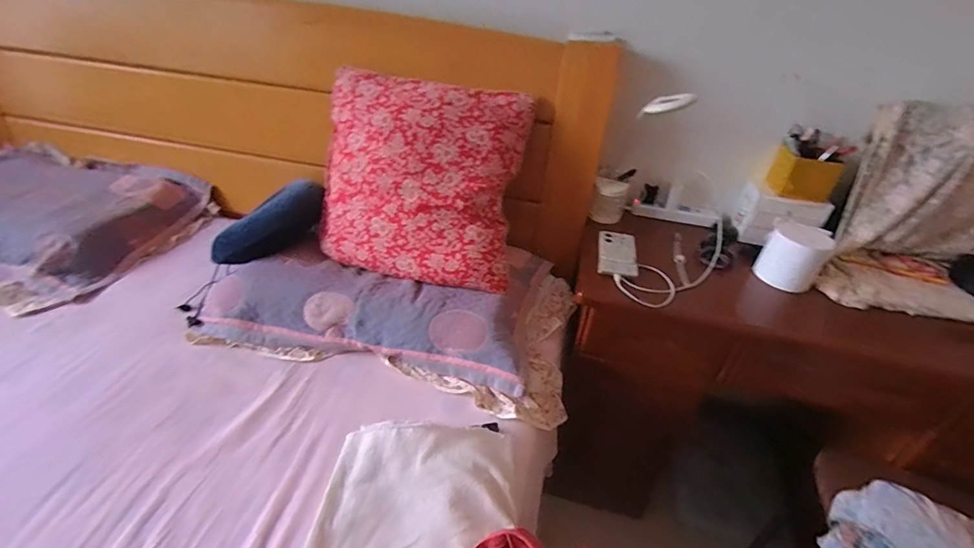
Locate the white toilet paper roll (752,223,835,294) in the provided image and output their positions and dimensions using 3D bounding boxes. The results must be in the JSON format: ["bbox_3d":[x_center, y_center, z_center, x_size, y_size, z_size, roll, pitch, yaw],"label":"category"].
[{"bbox_3d":[0.624,-0.033,0.910,0.104,0.107,0.095,3,36,-2],"label":"white toilet paper roll"}]

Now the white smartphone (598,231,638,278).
[{"bbox_3d":[0.277,-0.045,0.947,0.080,0.013,0.170,11,37,9],"label":"white smartphone"}]

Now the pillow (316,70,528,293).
[{"bbox_3d":[-0.147,-0.208,0.947,0.439,0.429,0.094,9,2,5],"label":"pillow"}]

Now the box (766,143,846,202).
[{"bbox_3d":[0.703,-0.224,0.992,0.105,0.088,0.095,13,37,12],"label":"box"}]

